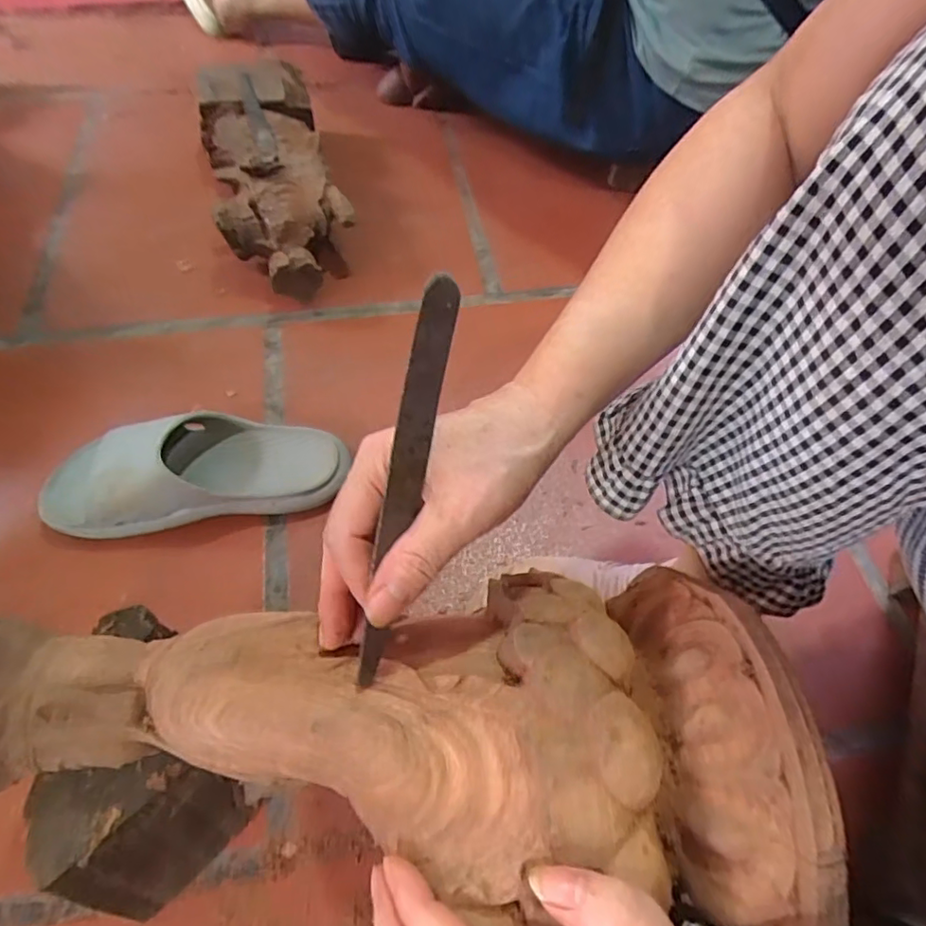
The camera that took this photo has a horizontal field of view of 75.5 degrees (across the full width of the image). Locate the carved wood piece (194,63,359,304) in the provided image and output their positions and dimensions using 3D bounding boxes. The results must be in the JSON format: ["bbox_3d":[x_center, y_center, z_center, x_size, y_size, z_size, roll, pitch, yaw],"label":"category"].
[{"bbox_3d":[-0.220,-0.335,0.697,0.136,0.112,0.343,-16,60,-12],"label":"carved wood piece"}]

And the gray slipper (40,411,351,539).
[{"bbox_3d":[-0.229,0.003,0.520,0.240,0.066,0.089,-9,59,-8],"label":"gray slipper"}]

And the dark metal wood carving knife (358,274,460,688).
[{"bbox_3d":[-0.025,0.009,0.254,0.018,0.171,0.006,7,9,-35],"label":"dark metal wood carving knife"}]

